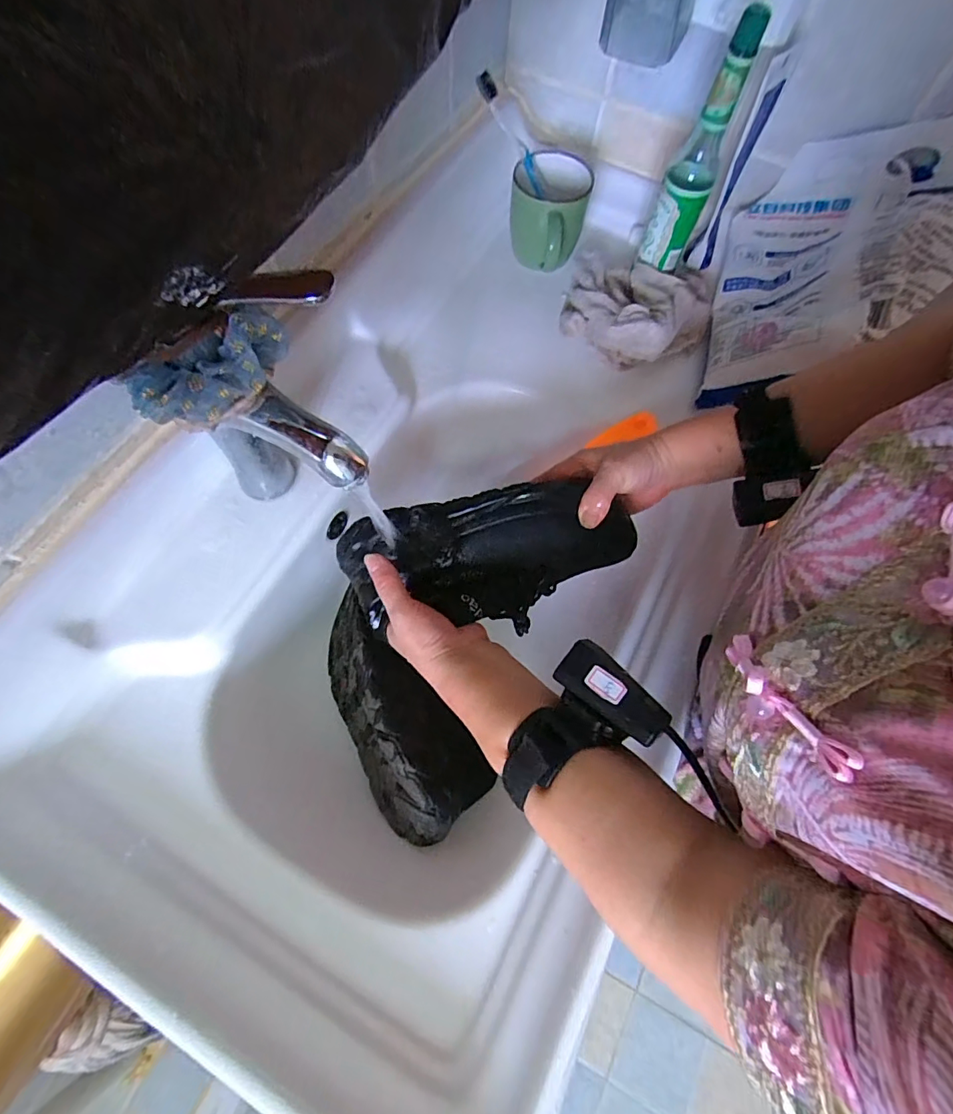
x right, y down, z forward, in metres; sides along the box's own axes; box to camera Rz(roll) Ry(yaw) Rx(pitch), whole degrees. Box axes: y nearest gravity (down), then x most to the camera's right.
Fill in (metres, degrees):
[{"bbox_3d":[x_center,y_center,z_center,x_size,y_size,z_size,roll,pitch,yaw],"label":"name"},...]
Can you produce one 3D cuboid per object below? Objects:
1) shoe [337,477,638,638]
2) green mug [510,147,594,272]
[{"bbox_3d":[0.009,0.000,0.418,0.243,0.067,0.094,-7,66,1],"label":"shoe"},{"bbox_3d":[0.080,-0.389,0.570,0.086,0.081,0.093,16,67,4],"label":"green mug"}]

